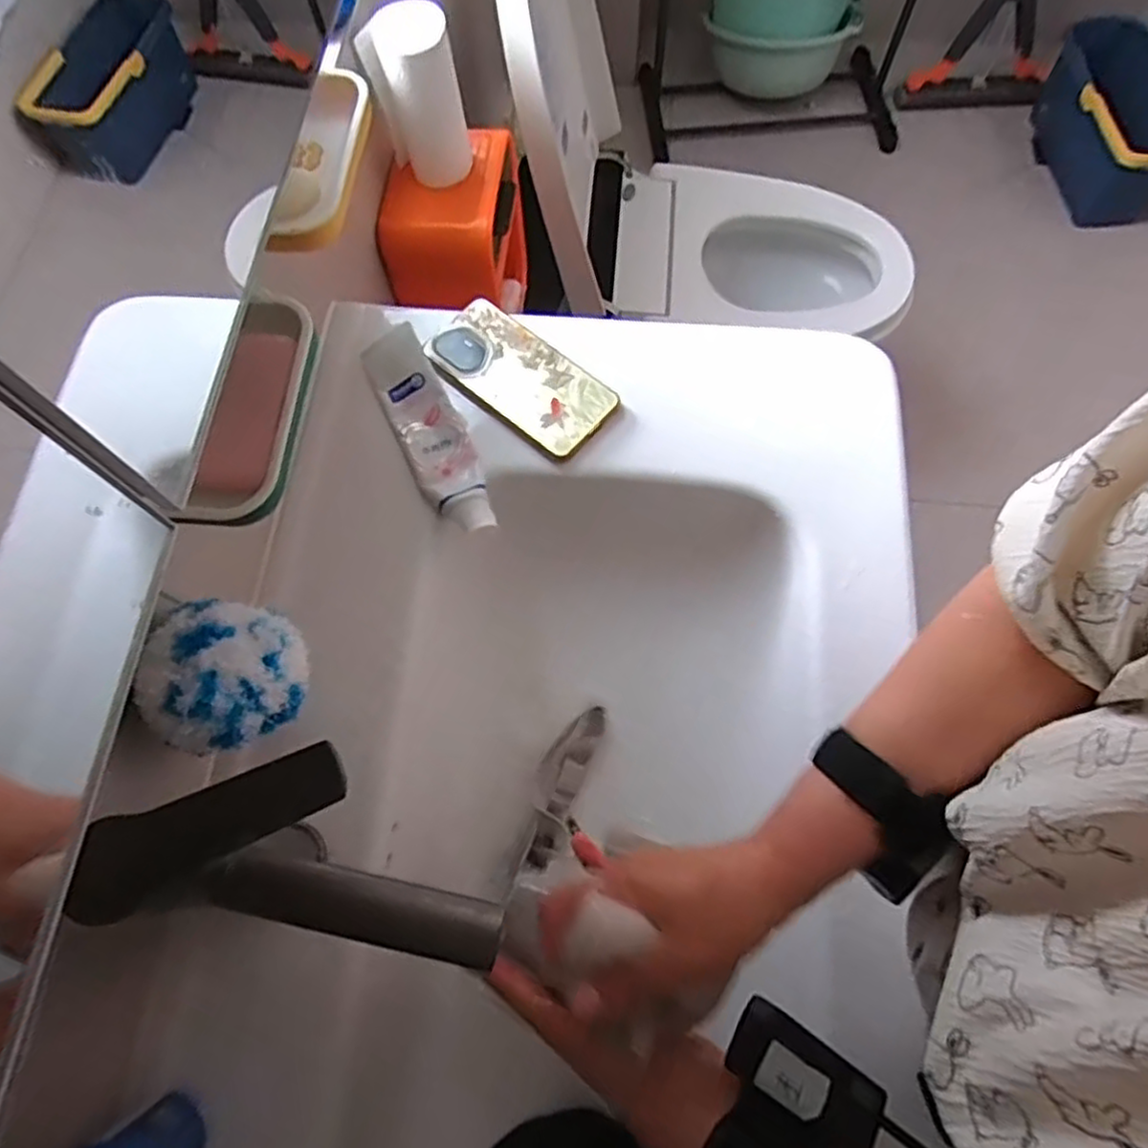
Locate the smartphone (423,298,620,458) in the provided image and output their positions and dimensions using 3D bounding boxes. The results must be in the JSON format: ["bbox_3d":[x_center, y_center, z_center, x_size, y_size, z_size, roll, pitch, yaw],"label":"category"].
[{"bbox_3d":[-0.045,-0.163,0.585,0.160,0.009,0.077,39,75,15],"label":"smartphone"}]

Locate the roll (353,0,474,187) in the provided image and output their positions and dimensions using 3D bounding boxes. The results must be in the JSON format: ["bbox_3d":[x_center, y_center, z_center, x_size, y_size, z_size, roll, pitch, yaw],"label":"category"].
[{"bbox_3d":[-0.146,-0.446,0.672,0.082,0.131,0.063,-13,69,-4],"label":"roll"}]

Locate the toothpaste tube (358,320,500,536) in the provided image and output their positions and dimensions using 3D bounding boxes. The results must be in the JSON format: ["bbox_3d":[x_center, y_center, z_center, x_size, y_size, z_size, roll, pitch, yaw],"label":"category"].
[{"bbox_3d":[-0.113,-0.114,0.562,0.052,0.024,0.187,-27,70,-9],"label":"toothpaste tube"}]

